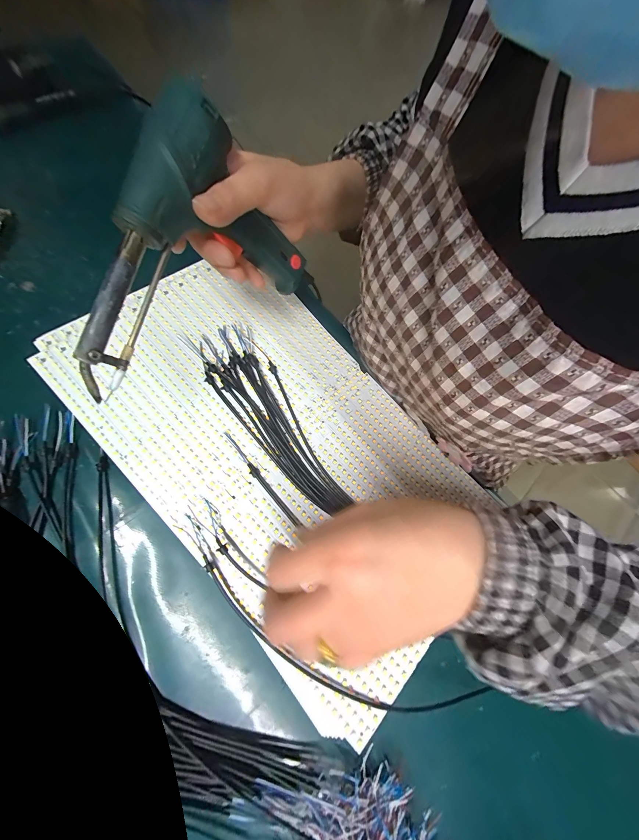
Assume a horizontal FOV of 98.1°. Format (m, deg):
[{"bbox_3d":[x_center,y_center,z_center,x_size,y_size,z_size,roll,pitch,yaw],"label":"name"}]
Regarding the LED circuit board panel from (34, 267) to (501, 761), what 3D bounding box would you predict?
[{"bbox_3d":[-0.038,0.017,0.267,0.236,0.006,0.418,-41,83,-19],"label":"LED circuit board panel"}]

